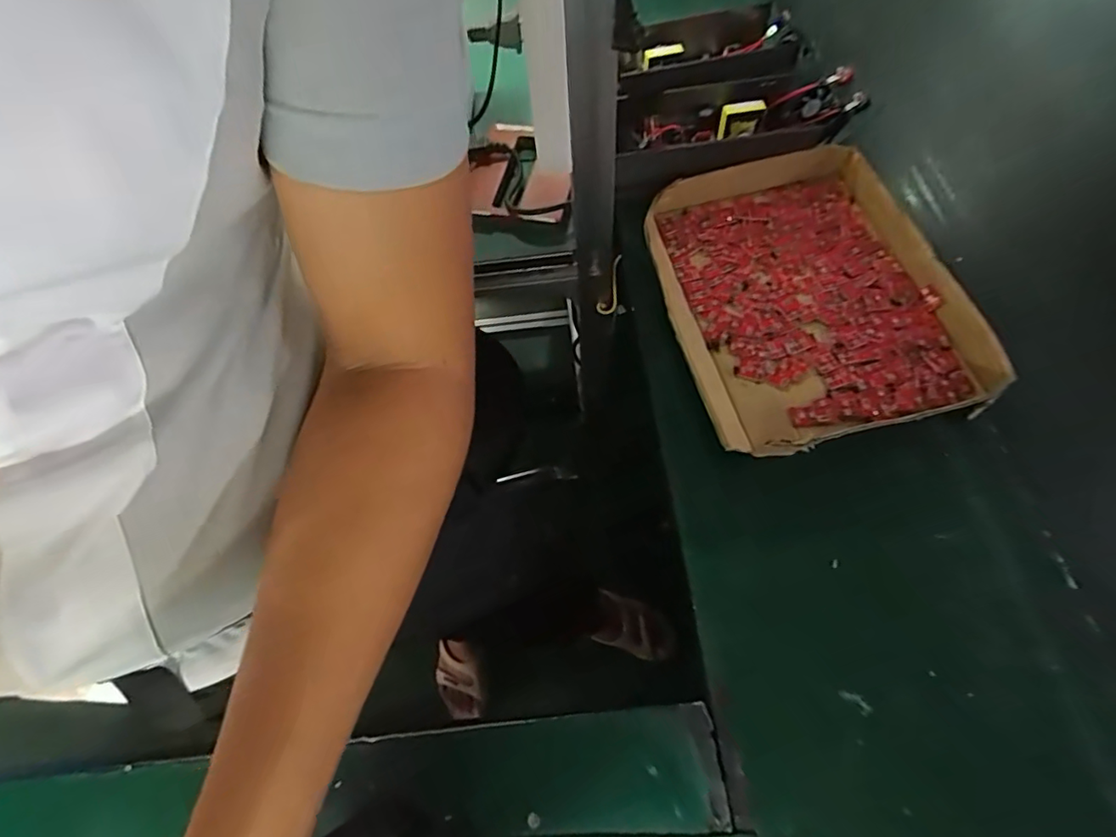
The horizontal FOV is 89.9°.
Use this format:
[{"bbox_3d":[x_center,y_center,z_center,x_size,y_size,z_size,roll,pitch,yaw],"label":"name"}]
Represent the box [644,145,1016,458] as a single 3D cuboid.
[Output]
[{"bbox_3d":[0.230,-0.129,0.541,0.247,0.039,0.321,-12,63,-4],"label":"box"}]

